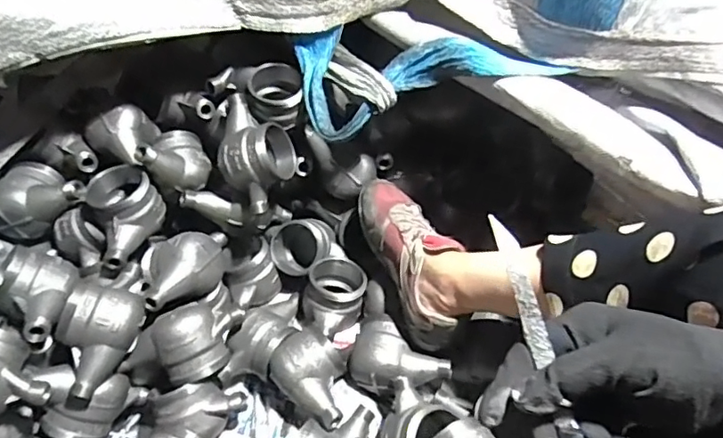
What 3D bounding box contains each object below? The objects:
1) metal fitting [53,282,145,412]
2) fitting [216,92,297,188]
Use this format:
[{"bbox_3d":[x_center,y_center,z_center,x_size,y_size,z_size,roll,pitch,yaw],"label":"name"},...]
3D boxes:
[{"bbox_3d":[-0.324,0.145,0.652,0.088,0.068,0.141,32,72,-17],"label":"metal fitting"},{"bbox_3d":[-0.139,-0.099,0.737,0.094,0.069,0.102,10,56,11],"label":"fitting"}]

